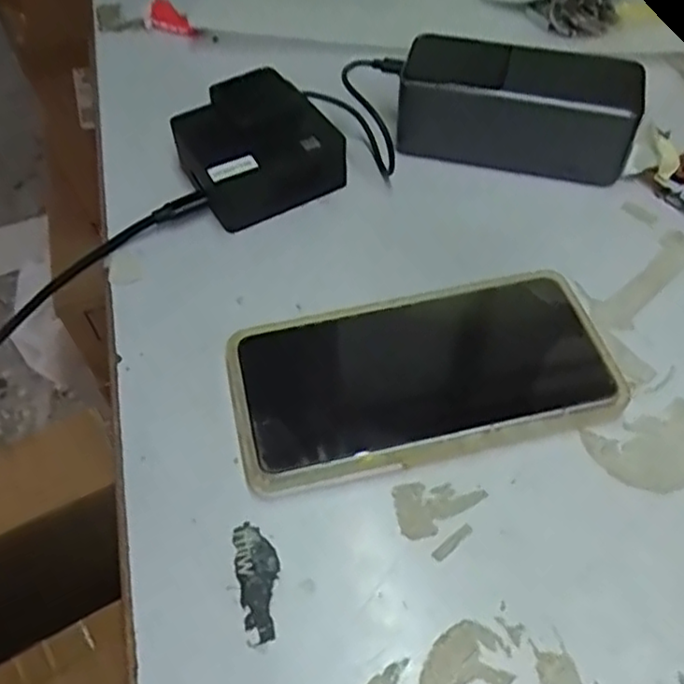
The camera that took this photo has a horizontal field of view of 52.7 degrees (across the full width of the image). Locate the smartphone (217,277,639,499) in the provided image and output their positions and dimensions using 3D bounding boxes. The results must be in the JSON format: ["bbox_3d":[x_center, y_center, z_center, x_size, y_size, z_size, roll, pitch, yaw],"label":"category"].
[{"bbox_3d":[0.037,0.016,0.314,0.170,0.015,0.082,-12,54,-7],"label":"smartphone"}]

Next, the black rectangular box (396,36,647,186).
[{"bbox_3d":[0.100,-0.138,0.400,0.132,0.045,0.056,10,55,9],"label":"black rectangular box"}]

